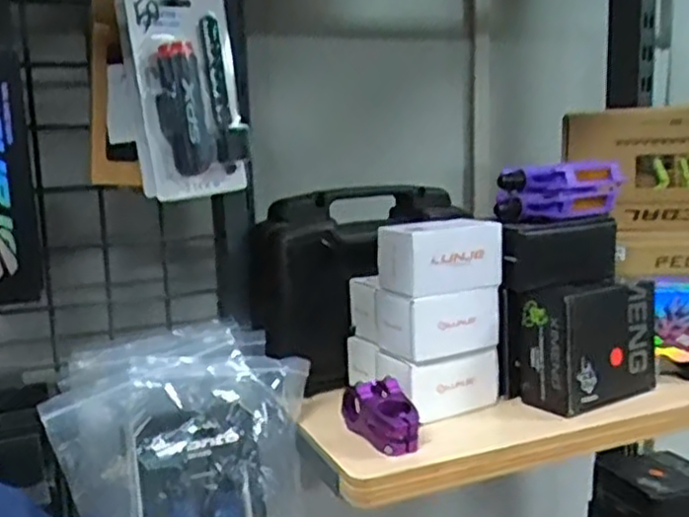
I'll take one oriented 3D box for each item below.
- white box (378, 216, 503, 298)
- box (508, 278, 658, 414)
[{"bbox_3d":[0.089,-0.005,0.685,0.106,0.061,0.063,-6,11,-27],"label":"white box"},{"bbox_3d":[0.235,0.079,0.707,0.137,0.111,0.085,-8,12,-37],"label":"box"}]

